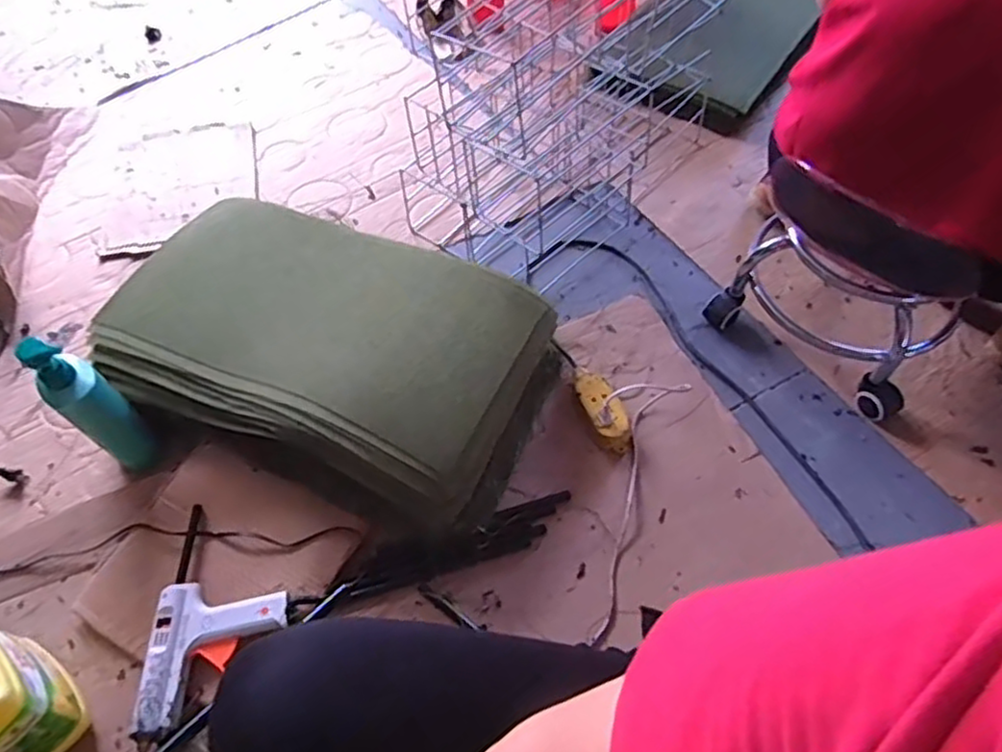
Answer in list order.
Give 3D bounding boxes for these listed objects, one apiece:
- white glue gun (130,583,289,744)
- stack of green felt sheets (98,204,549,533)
[{"bbox_3d":[-0.335,0.331,0.818,0.161,0.037,0.172,-5,56,-1],"label":"white glue gun"},{"bbox_3d":[-0.254,-0.042,0.984,0.601,0.192,0.361,20,60,15],"label":"stack of green felt sheets"}]

